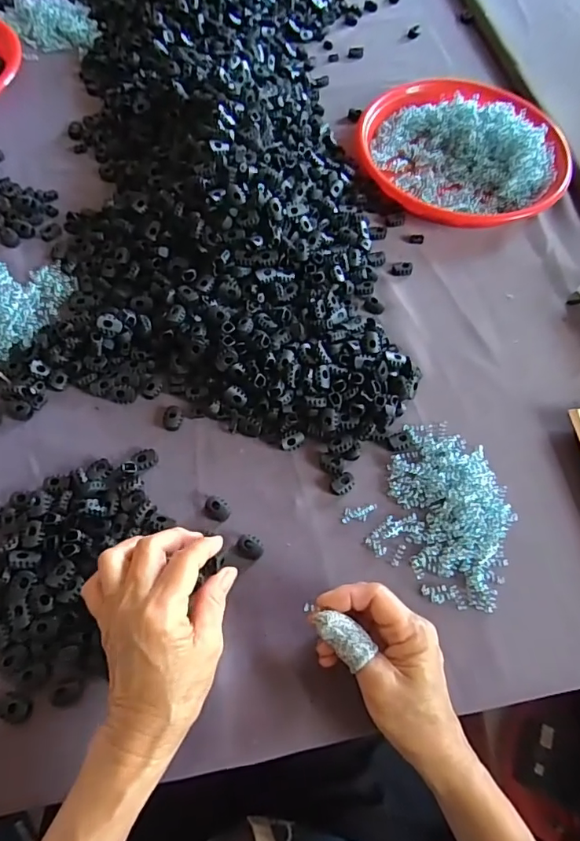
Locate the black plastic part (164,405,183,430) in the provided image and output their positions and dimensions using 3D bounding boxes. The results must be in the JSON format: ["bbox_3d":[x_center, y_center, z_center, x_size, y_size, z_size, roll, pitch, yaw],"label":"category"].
[{"bbox_3d":[-0.105,-0.003,0.442,0.016,0.008,0.023,-2,64,-4],"label":"black plastic part"}]

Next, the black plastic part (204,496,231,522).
[{"bbox_3d":[-0.061,0.073,0.410,0.023,0.007,0.018,37,68,14],"label":"black plastic part"}]

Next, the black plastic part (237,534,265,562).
[{"bbox_3d":[-0.032,0.101,0.396,0.022,0.010,0.018,20,65,7],"label":"black plastic part"}]

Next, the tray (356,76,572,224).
[{"bbox_3d":[0.210,-0.333,0.596,0.228,0.044,0.228,-31,69,-16],"label":"tray"}]

